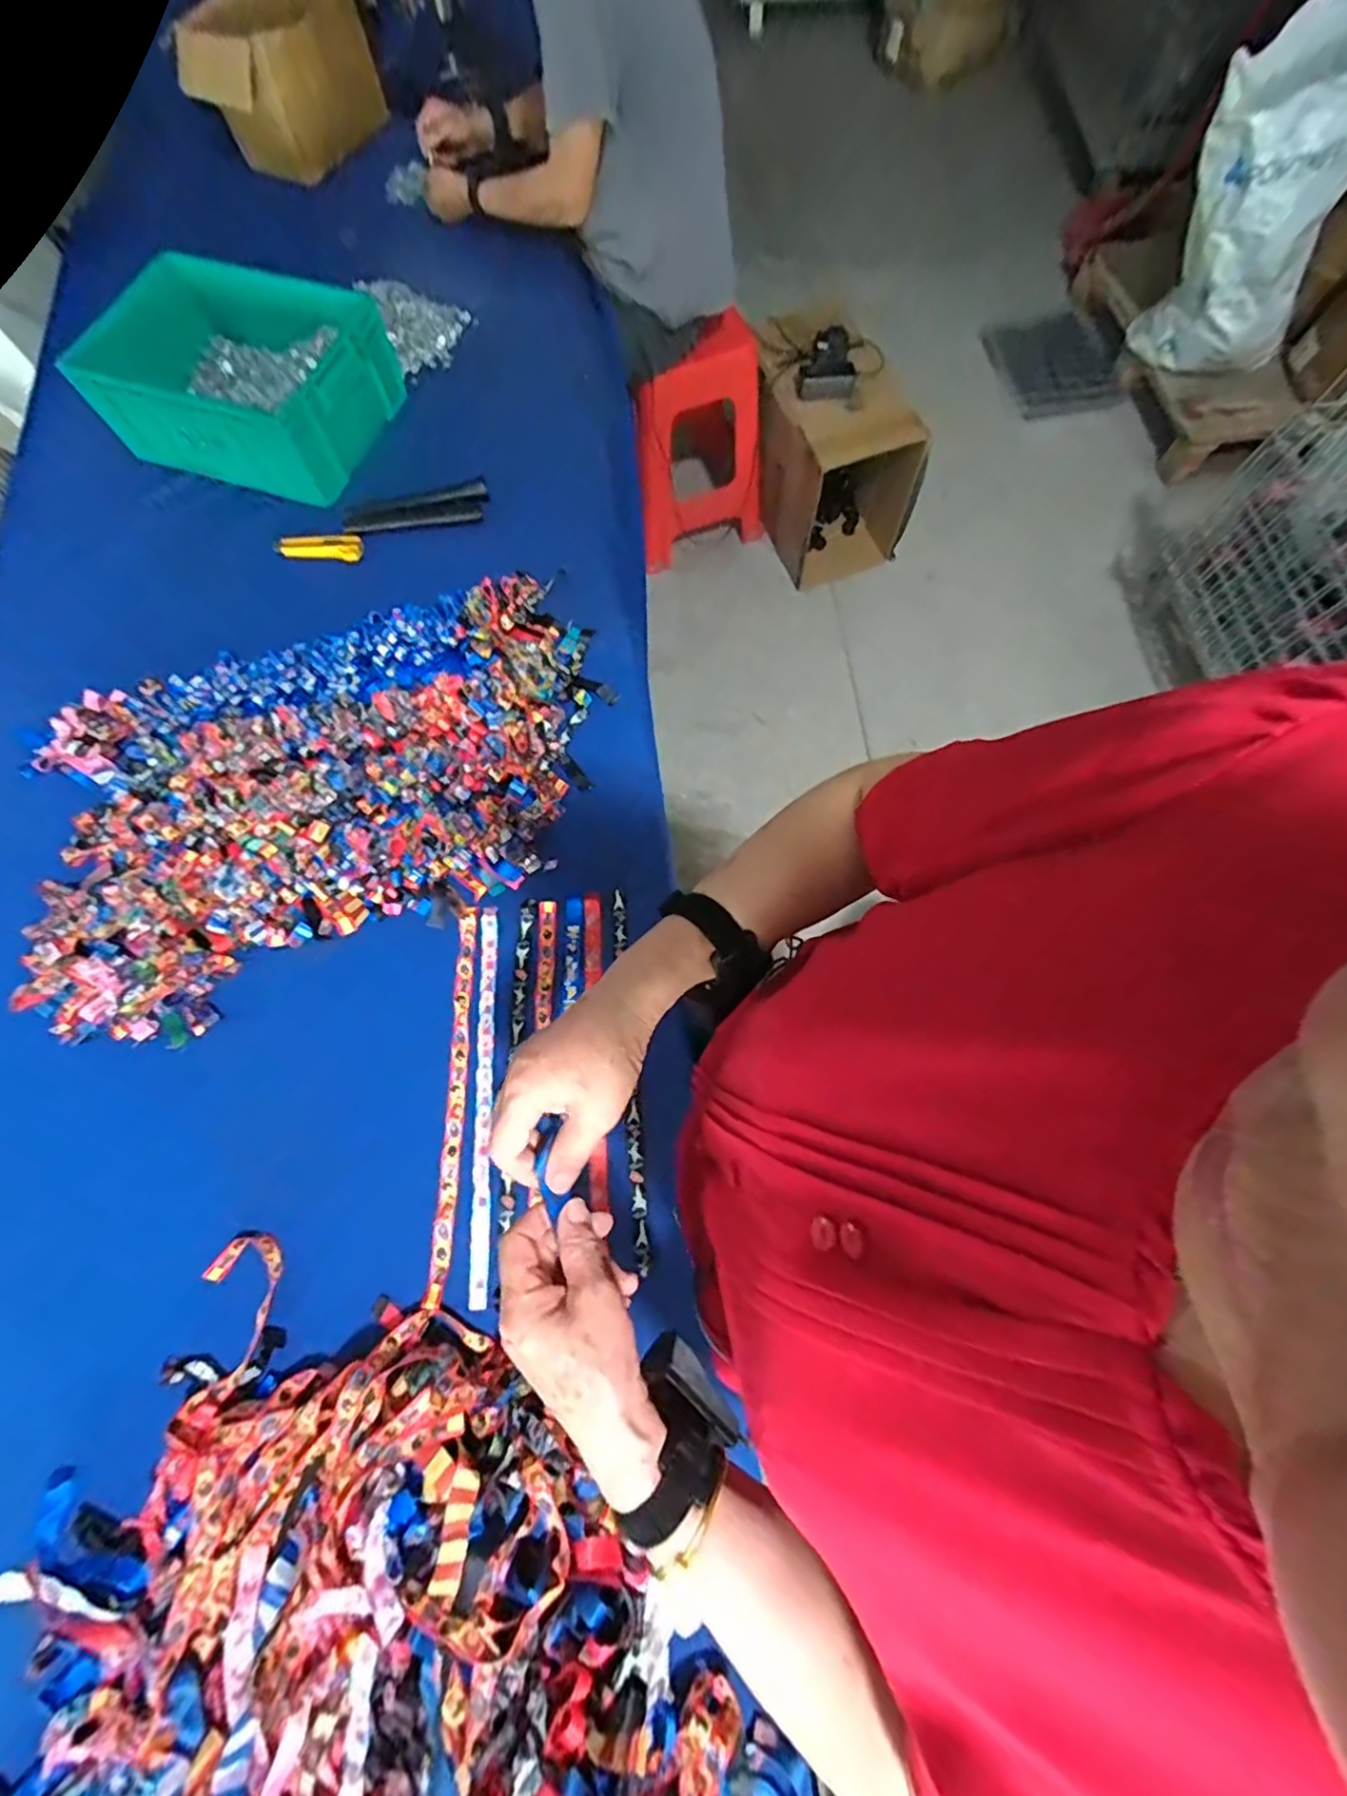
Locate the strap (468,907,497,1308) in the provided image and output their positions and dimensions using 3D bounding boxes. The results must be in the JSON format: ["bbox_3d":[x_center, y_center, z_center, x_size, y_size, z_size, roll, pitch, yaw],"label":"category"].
[{"bbox_3d":[-0.227,0.233,0.757,0.023,0.011,0.451,-3,72,0],"label":"strap"}]

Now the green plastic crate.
[{"bbox_3d":[-0.692,-0.855,1.025,0.425,0.159,0.293,20,74,7],"label":"green plastic crate"}]

